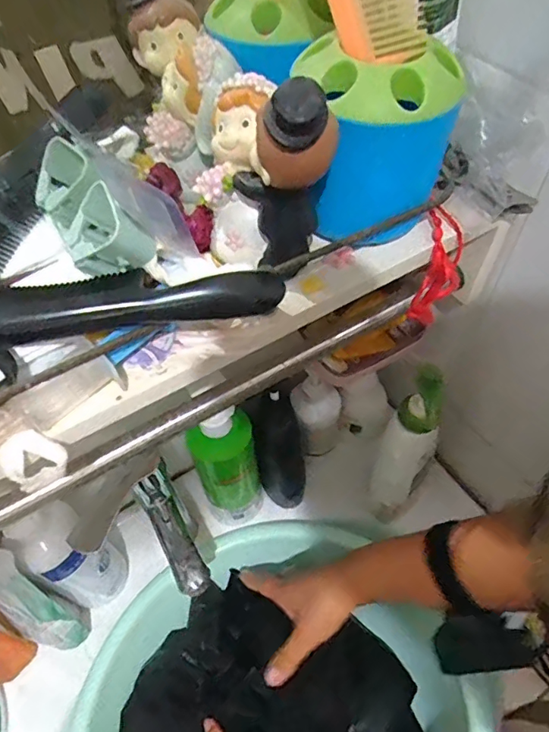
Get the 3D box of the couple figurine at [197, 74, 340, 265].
[{"bbox_3d":[-0.004,-0.108,0.278,0.080,0.106,0.053,32,61,22],"label":"couple figurine"}]

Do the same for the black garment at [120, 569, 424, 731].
[{"bbox_3d":[-0.010,0.347,0.486,0.263,0.103,0.229,14,56,11],"label":"black garment"}]

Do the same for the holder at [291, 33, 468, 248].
[{"bbox_3d":[0.061,-0.121,0.293,0.091,0.095,0.077,-4,55,-2],"label":"holder"}]

